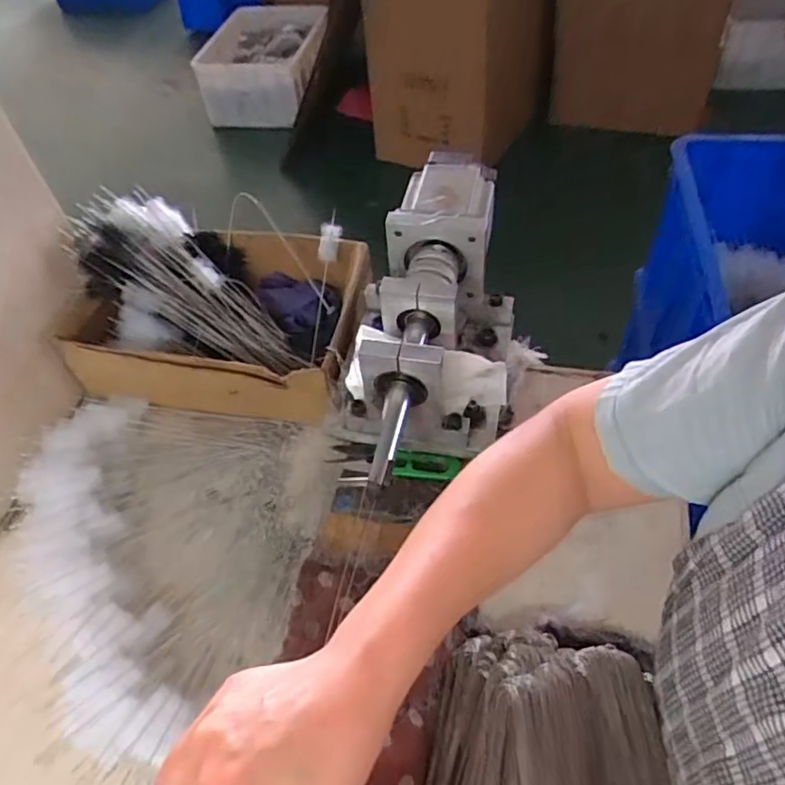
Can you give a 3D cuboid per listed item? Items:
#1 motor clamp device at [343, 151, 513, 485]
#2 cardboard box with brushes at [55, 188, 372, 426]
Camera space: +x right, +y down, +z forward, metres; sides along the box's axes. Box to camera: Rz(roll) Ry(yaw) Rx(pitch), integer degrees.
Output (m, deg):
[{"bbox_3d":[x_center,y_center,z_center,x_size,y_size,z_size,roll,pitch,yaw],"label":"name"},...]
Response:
[{"bbox_3d":[0.031,-0.054,0.525,0.139,0.130,0.323,4,51,9],"label":"motor clamp device"},{"bbox_3d":[-0.175,-0.089,0.630,0.286,0.140,0.192,5,51,9],"label":"cardboard box with brushes"}]

